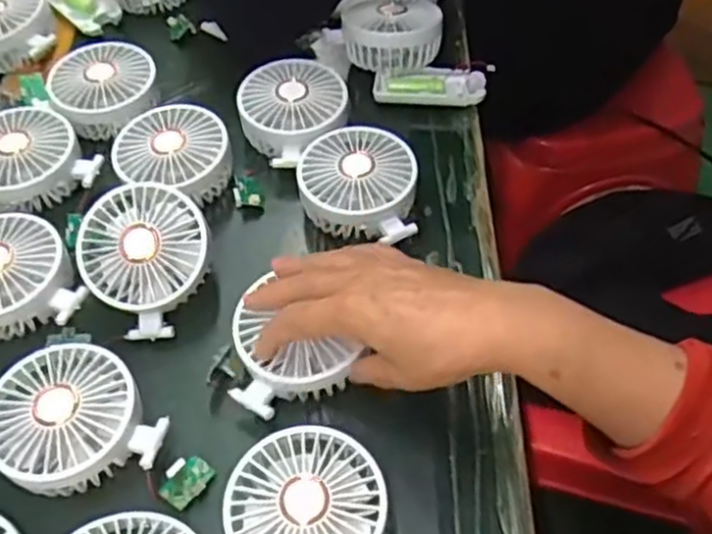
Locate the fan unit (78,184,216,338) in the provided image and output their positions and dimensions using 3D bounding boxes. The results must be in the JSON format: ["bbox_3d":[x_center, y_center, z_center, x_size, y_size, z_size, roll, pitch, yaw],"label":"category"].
[{"bbox_3d":[-0.147,-0.008,0.509,0.094,0.032,0.094,0,87,-4],"label":"fan unit"}]

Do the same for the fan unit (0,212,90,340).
[{"bbox_3d":[-0.242,0.011,0.516,0.085,0.046,0.094,-27,57,-17],"label":"fan unit"}]

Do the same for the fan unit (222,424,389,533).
[{"bbox_3d":[-0.025,0.140,0.412,0.086,0.032,0.091,-17,55,-11],"label":"fan unit"}]

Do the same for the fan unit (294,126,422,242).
[{"bbox_3d":[0.002,-0.058,0.557,0.087,0.044,0.092,-1,53,1],"label":"fan unit"}]

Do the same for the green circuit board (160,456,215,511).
[{"bbox_3d":[-0.102,0.128,0.445,0.022,0.008,0.031,38,60,15],"label":"green circuit board"}]

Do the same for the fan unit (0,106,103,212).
[{"bbox_3d":[-0.259,-0.081,0.581,0.090,0.046,0.090,-34,59,-21],"label":"fan unit"}]

